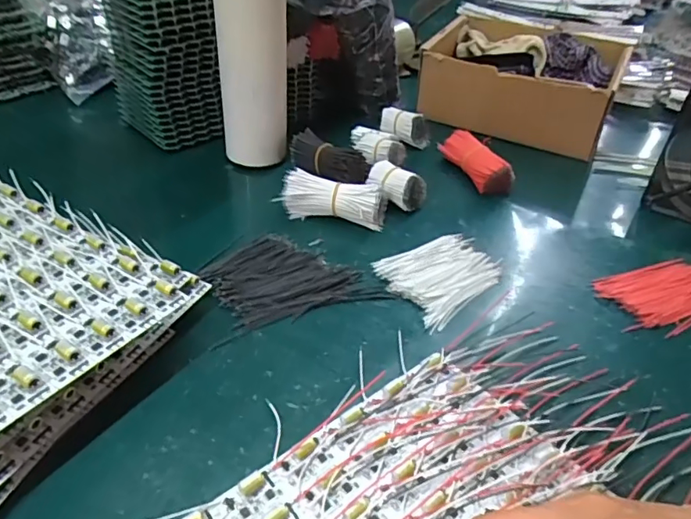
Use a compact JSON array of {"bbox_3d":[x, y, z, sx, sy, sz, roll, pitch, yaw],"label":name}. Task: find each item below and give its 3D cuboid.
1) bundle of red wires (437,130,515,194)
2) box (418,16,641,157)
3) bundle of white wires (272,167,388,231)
[{"bbox_3d":[0.135,-0.102,0.553,0.032,0.035,0.088,-19,44,-26],"label":"bundle of red wires"},{"bbox_3d":[0.207,-0.217,0.656,0.208,0.090,0.190,14,40,13],"label":"box"},{"bbox_3d":[-0.010,-0.055,0.482,0.093,0.035,0.036,7,39,4],"label":"bundle of white wires"}]

